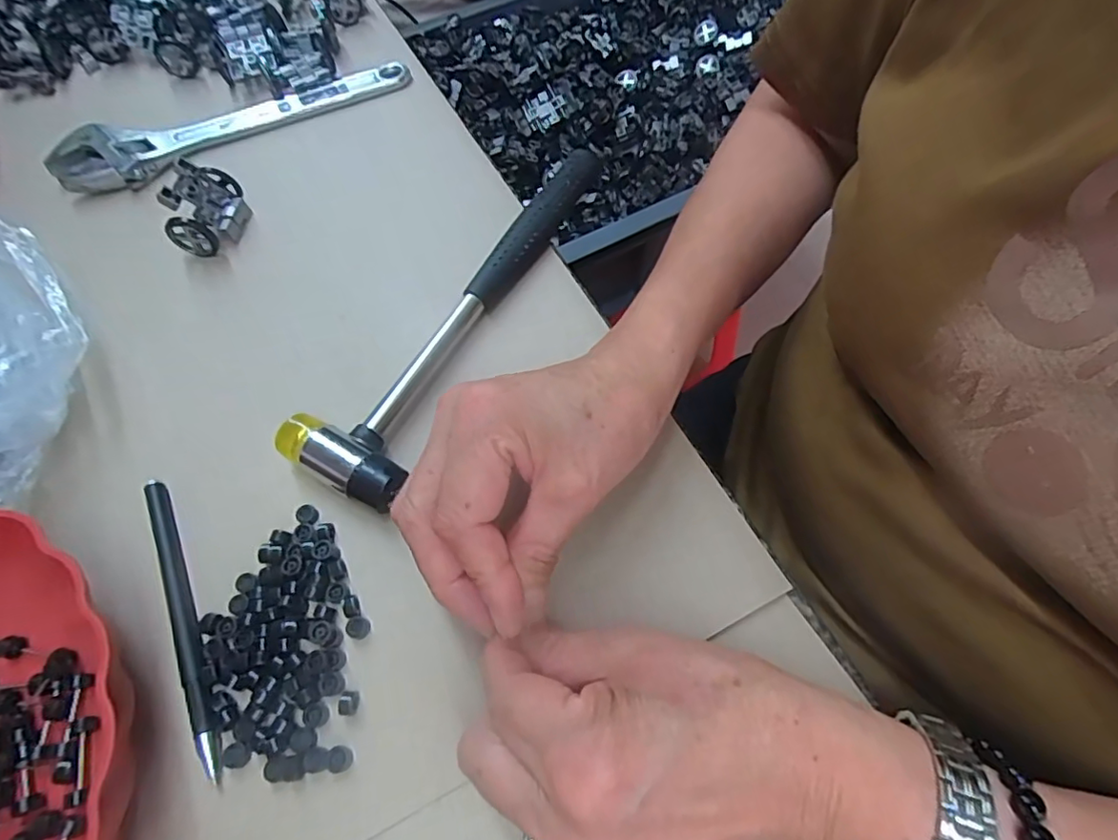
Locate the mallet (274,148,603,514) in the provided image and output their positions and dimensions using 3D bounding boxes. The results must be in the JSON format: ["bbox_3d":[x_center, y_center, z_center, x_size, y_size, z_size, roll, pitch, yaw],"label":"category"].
[{"bbox_3d":[-0.052,-0.070,0.315,0.062,0.022,0.246,22,65,14],"label":"mallet"}]

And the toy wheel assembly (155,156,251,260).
[{"bbox_3d":[-0.213,-0.129,0.348,0.032,0.037,0.047,-1,62,3],"label":"toy wheel assembly"}]

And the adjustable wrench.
[{"bbox_3d":[-0.225,-0.213,0.405,0.238,0.018,0.053,-28,64,-11],"label":"adjustable wrench"}]

